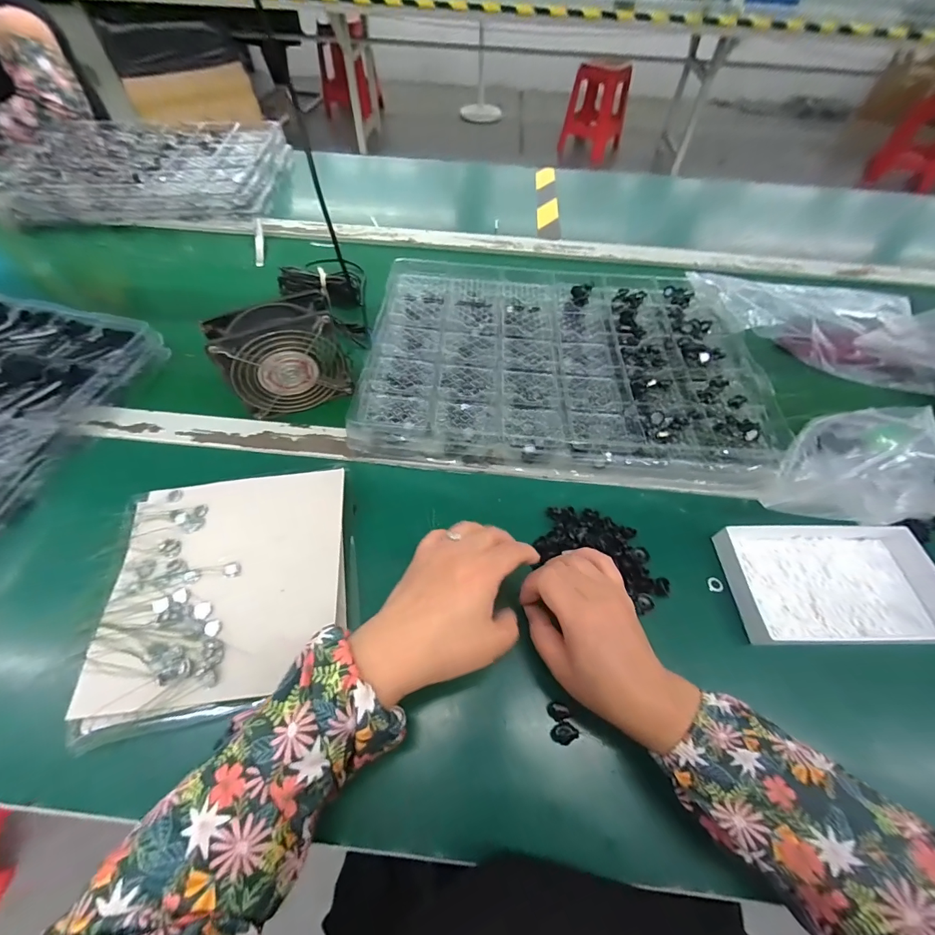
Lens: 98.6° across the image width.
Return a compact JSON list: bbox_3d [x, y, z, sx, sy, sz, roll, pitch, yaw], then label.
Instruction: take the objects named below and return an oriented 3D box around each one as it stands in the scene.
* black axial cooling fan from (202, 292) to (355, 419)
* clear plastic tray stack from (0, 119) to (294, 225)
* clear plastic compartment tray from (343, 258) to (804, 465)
[{"bbox_3d":[-0.195,-0.117,0.436,0.120,0.110,0.049,-19,60,-13],"label":"black axial cooling fan"},{"bbox_3d":[-0.590,-0.559,0.749,0.475,0.051,0.335,-3,57,-3],"label":"clear plastic tray stack"},{"bbox_3d":[0.106,-0.135,0.490,0.438,0.047,0.330,3,57,1],"label":"clear plastic compartment tray"}]

